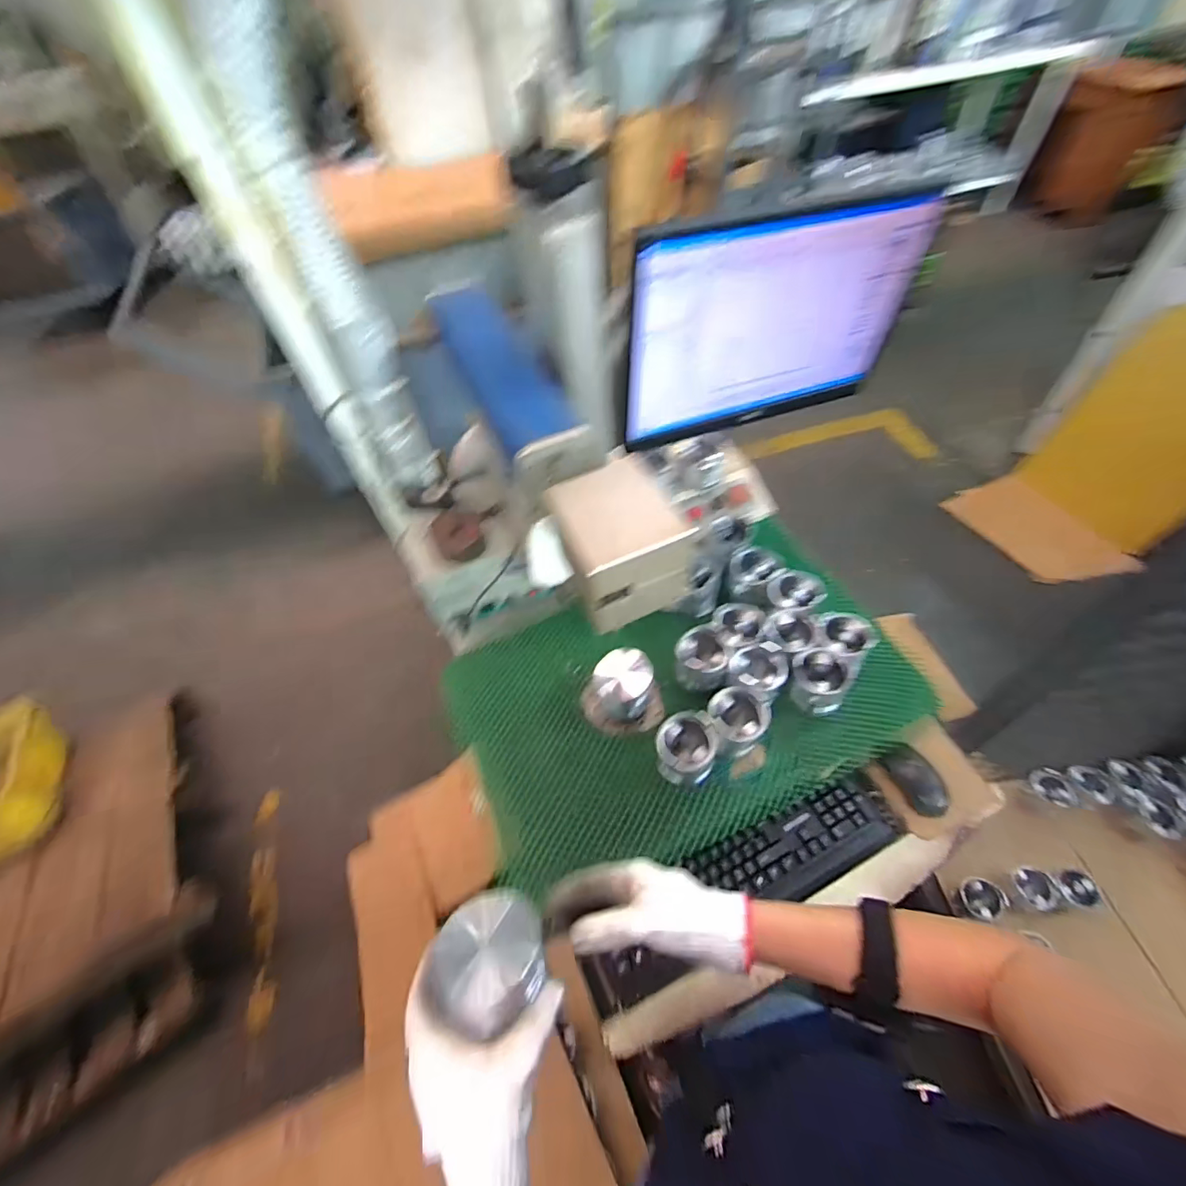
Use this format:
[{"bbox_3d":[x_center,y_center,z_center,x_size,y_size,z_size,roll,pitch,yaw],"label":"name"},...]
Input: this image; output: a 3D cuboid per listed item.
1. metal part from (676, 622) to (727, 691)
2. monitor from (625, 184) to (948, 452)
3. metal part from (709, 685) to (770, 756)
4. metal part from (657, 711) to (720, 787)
[{"bbox_3d":[0.166,0.104,0.800,0.076,0.086,0.073,-2,53,3],"label":"metal part"},{"bbox_3d":[0.240,-0.371,0.728,0.431,0.284,0.059,-19,54,-10],"label":"monitor"},{"bbox_3d":[0.192,0.188,0.729,0.079,0.078,0.085,-2,53,3],"label":"metal part"},{"bbox_3d":[0.128,0.212,0.712,0.079,0.079,0.078,6,54,9],"label":"metal part"}]

